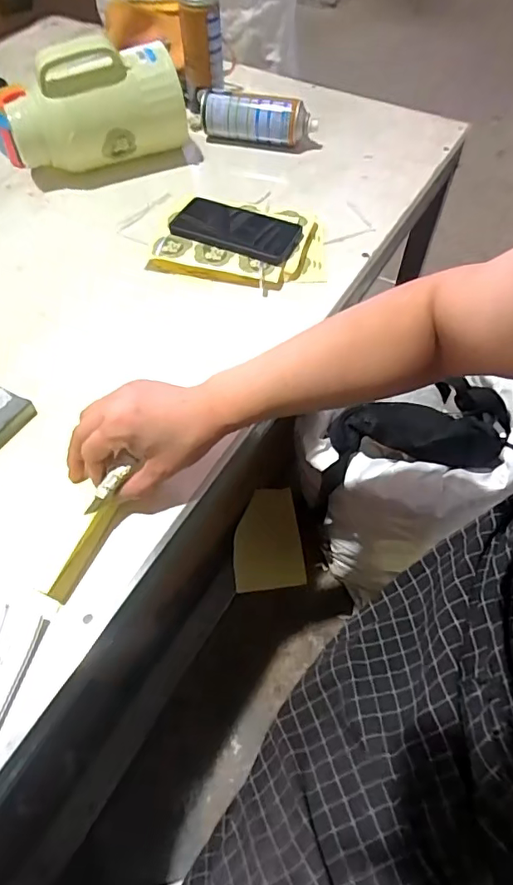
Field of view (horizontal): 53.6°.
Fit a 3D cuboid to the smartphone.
[{"bbox_3d":[-0.027,-0.284,0.672,0.162,0.016,0.078,22,69,11],"label":"smartphone"}]

